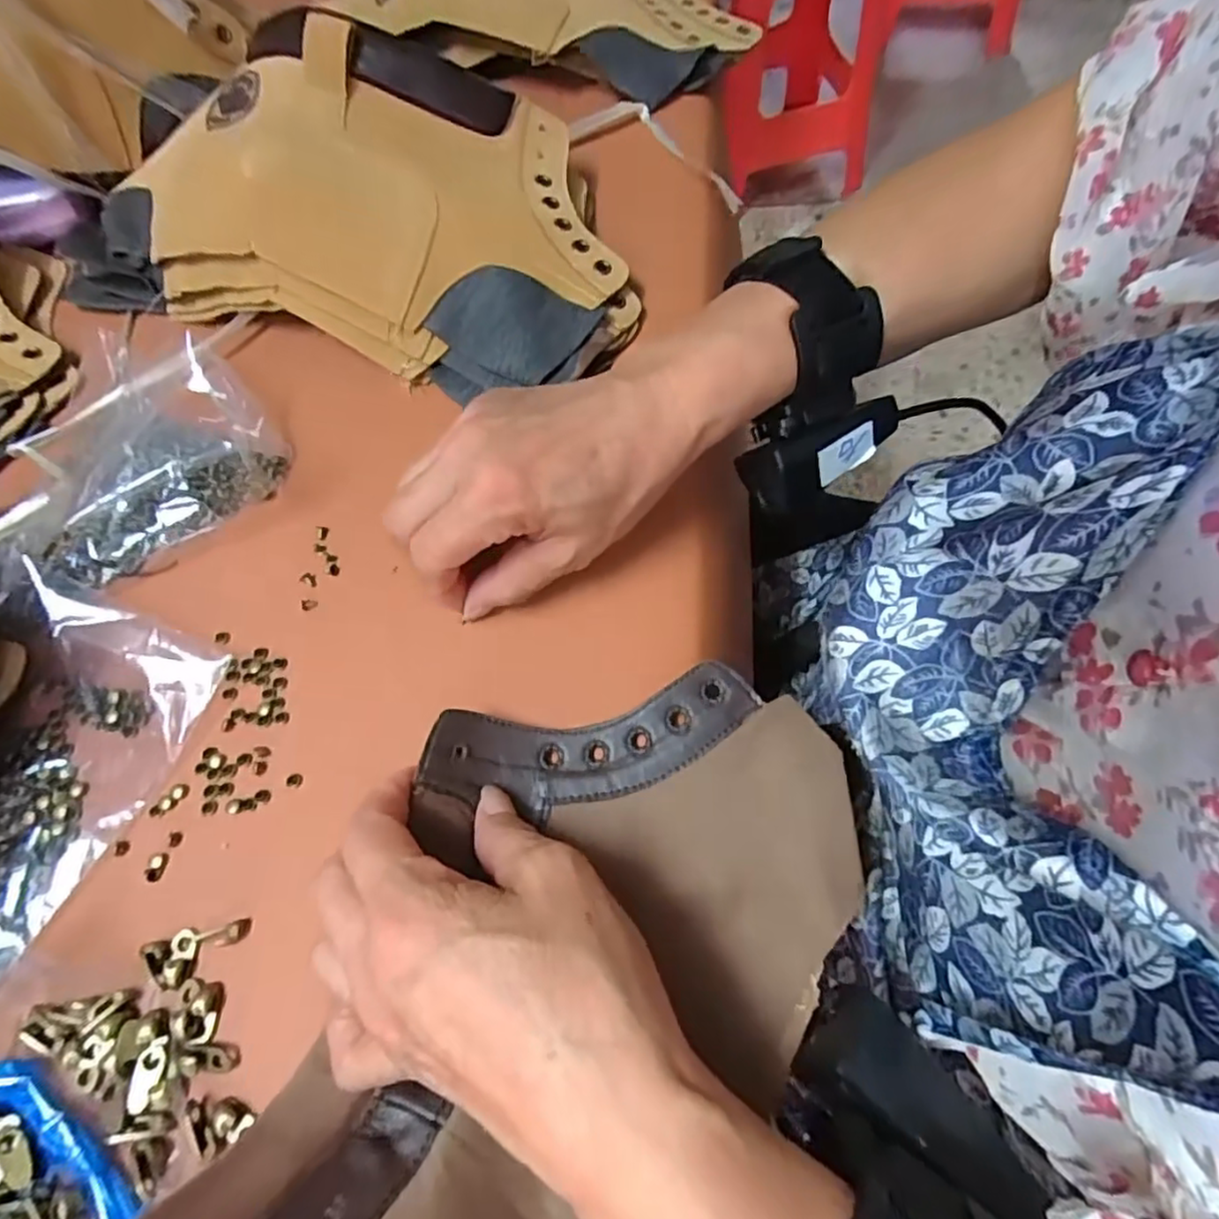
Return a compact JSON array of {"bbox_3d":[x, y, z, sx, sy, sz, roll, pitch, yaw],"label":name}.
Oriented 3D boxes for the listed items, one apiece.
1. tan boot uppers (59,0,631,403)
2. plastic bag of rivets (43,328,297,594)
[{"bbox_3d":[-0.146,-0.202,0.341,0.318,0.082,0.159,7,65,7],"label":"tan boot uppers"},{"bbox_3d":[-0.229,-0.078,0.329,0.111,0.016,0.123,-37,68,-13],"label":"plastic bag of rivets"}]

